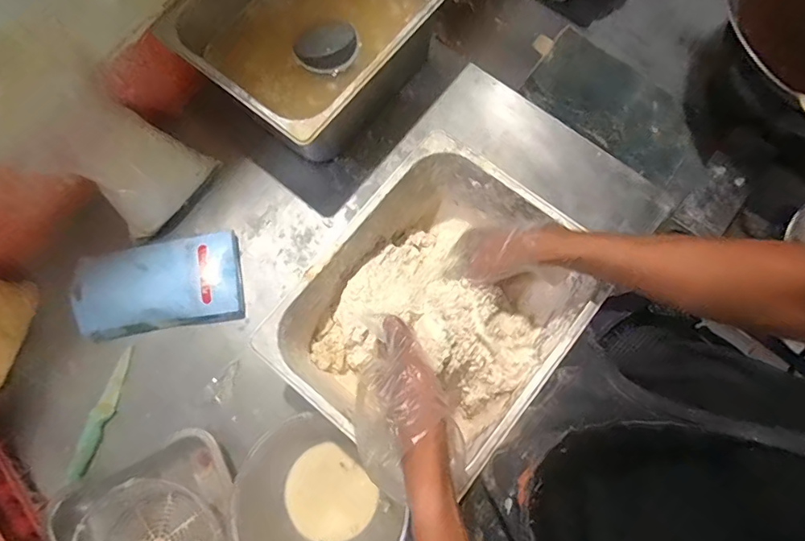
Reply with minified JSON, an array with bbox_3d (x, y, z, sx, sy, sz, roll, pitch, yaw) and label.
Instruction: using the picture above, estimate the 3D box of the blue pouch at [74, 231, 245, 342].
[{"bbox_3d":[-0.322,0.018,0.640,0.203,0.050,0.116,-9,74,-1],"label":"blue pouch"}]

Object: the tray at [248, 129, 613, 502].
[{"bbox_3d":[0.041,0.047,0.553,0.259,0.160,0.315,38,78,11],"label":"tray"}]

